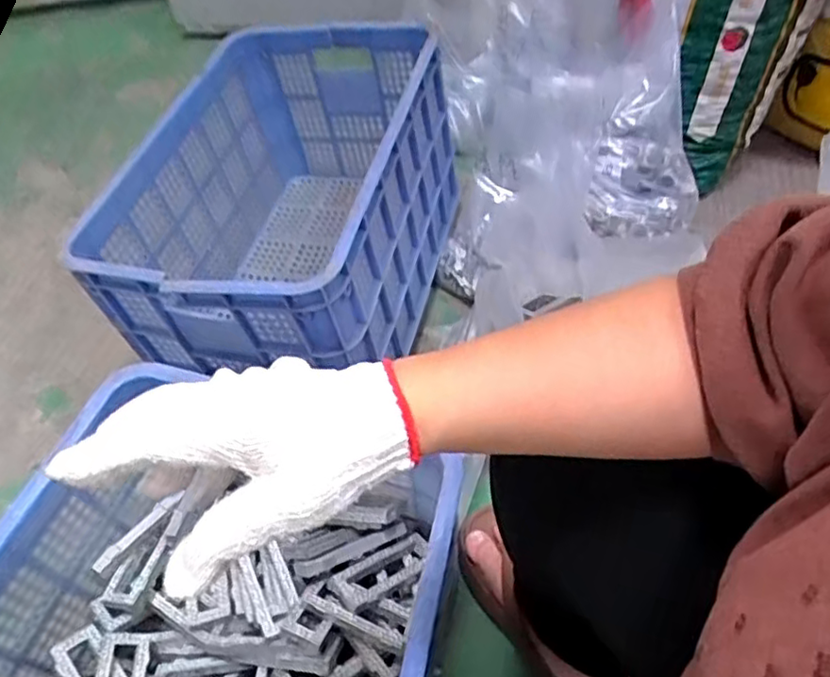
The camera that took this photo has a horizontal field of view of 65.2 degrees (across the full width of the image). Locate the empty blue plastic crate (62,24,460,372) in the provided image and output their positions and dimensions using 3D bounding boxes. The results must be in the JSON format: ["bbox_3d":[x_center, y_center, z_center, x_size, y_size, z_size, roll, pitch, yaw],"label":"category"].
[{"bbox_3d":[-0.163,-0.166,0.923,0.353,0.304,0.504,10,54,12],"label":"empty blue plastic crate"}]

